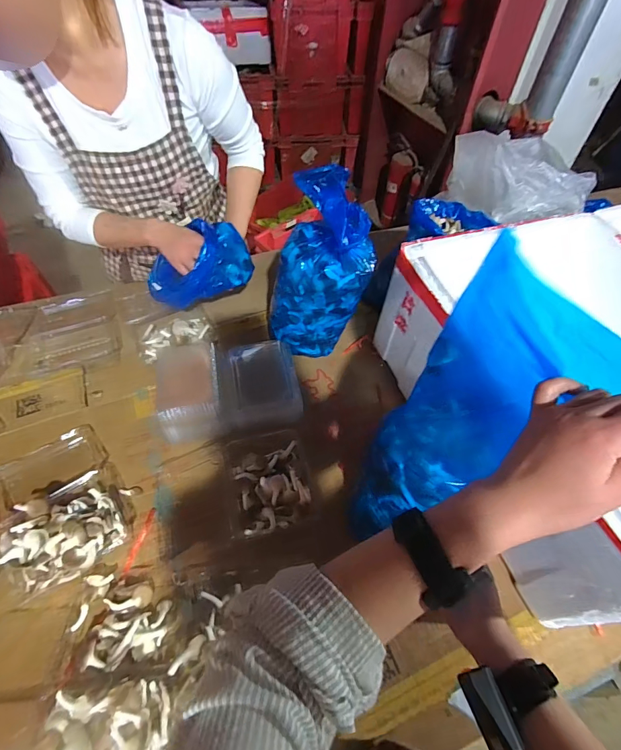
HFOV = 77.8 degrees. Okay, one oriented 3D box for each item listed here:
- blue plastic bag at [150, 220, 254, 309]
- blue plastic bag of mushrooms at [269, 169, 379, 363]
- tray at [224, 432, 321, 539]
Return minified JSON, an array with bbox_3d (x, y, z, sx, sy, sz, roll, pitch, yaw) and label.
[{"bbox_3d":[-0.230,-0.232,0.776,0.208,0.139,0.126,-12,56,-11],"label":"blue plastic bag"},{"bbox_3d":[0.015,-0.188,0.728,0.190,0.340,0.123,1,55,-1],"label":"blue plastic bag of mushrooms"},{"bbox_3d":[-0.074,0.180,0.674,0.141,0.055,0.189,-11,56,-10],"label":"tray"}]

